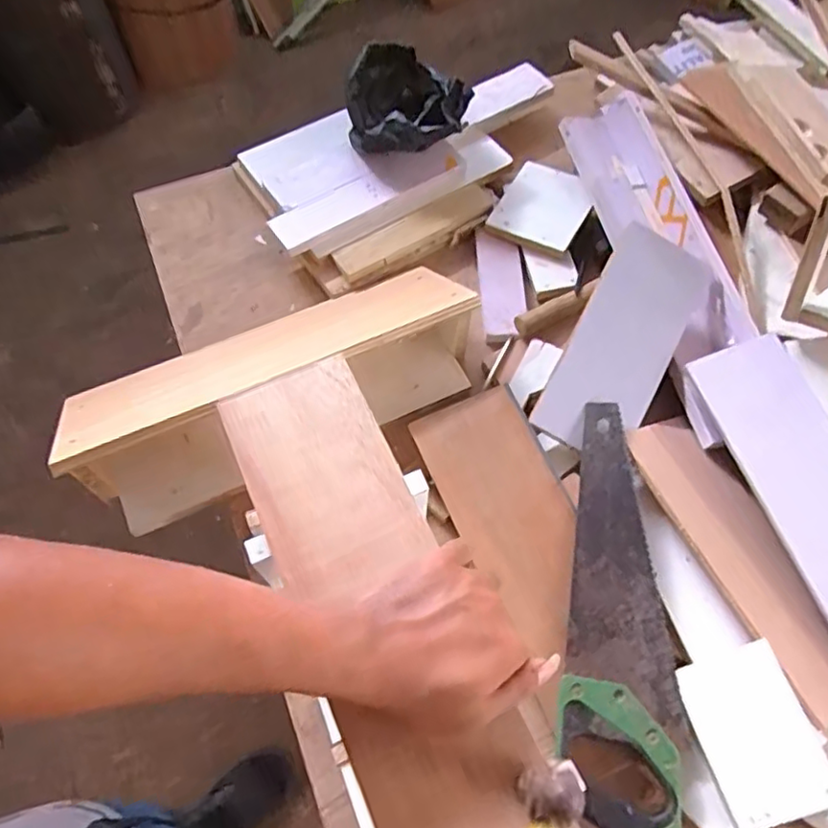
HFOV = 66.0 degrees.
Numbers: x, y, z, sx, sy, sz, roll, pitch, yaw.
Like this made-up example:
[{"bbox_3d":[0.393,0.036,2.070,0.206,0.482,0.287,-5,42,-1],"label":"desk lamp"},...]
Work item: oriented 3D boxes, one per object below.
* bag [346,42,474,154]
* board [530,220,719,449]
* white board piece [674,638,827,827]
[{"bbox_3d":[-0.011,-0.470,0.962,0.182,0.097,0.180,6,62,2],"label":"bag"},{"bbox_3d":[0.256,-0.086,0.778,0.125,0.014,0.283,31,79,-1],"label":"board"},{"bbox_3d":[0.318,0.296,0.594,0.100,0.010,0.139,-20,61,2],"label":"white board piece"}]

